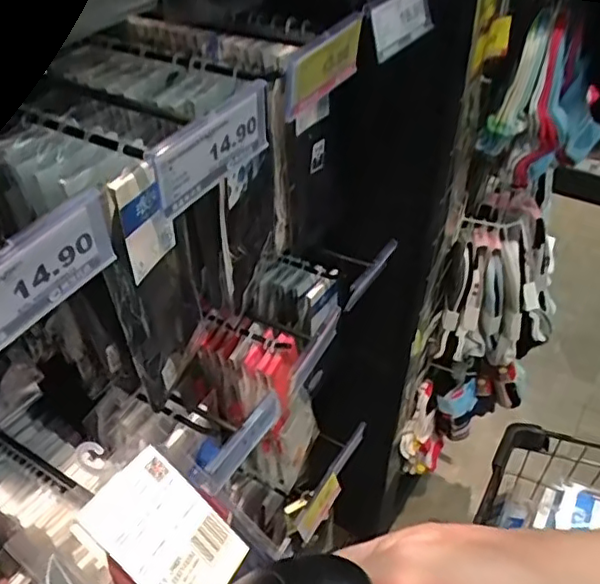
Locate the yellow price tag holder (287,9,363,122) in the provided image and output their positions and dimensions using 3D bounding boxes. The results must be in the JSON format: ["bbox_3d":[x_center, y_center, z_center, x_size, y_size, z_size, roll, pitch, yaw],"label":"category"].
[{"bbox_3d":[0.016,-0.165,0.433,0.011,0.048,0.091,31,55,20],"label":"yellow price tag holder"}]

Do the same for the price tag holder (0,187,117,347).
[{"bbox_3d":[-0.126,-0.003,0.272,0.005,0.046,0.100,25,49,25],"label":"price tag holder"}]

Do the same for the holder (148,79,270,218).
[{"bbox_3d":[-0.052,-0.086,0.357,0.008,0.046,0.100,25,49,25],"label":"holder"}]

